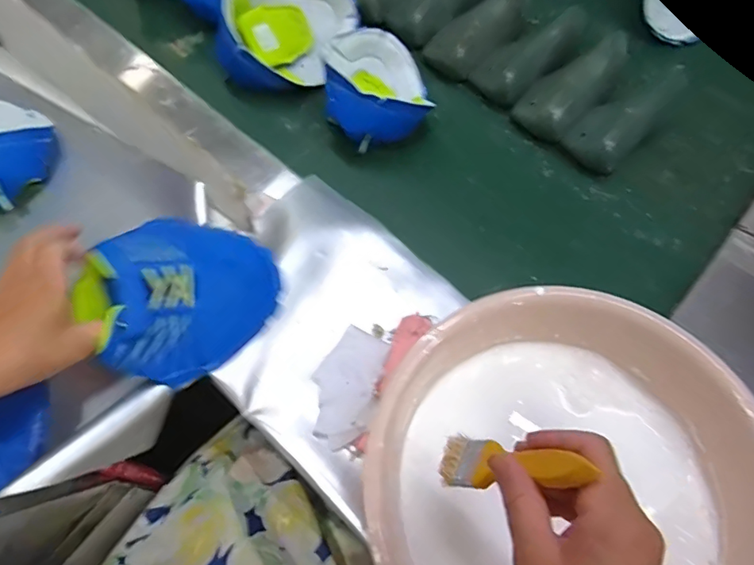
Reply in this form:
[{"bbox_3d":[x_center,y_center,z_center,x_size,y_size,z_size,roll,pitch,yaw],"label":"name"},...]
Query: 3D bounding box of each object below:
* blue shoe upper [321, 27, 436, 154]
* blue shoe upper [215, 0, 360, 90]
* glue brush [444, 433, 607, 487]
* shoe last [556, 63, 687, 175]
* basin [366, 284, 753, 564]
[{"bbox_3d":[-0.002,-0.269,0.683,0.139,0.091,0.190,-3,66,-3],"label":"blue shoe upper"},{"bbox_3d":[-0.127,-0.354,0.726,0.117,0.104,0.198,38,71,14],"label":"blue shoe upper"},{"bbox_3d":[0.080,0.118,0.331,0.012,0.149,0.035,31,68,-9],"label":"glue brush"},{"bbox_3d":[0.339,-0.232,0.700,0.083,0.060,0.186,41,71,15],"label":"shoe last"},{"bbox_3d":[0.143,0.160,0.401,0.288,0.095,0.292,17,67,6],"label":"basin"}]

